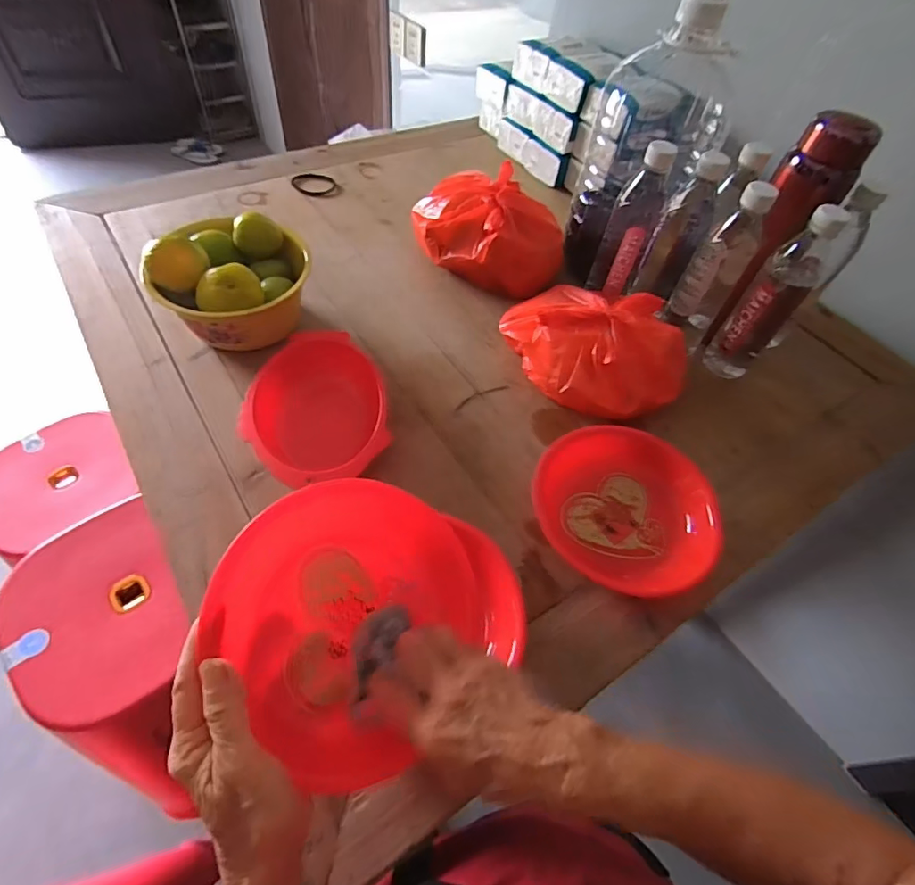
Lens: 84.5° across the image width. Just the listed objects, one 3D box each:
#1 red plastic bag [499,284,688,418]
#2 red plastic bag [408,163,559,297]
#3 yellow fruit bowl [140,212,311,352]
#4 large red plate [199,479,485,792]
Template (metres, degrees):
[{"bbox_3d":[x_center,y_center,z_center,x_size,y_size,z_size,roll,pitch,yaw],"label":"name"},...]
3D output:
[{"bbox_3d":[0.170,-0.126,0.630,0.232,0.089,0.167,21,55,10],"label":"red plastic bag"},{"bbox_3d":[0.047,-0.313,0.733,0.222,0.107,0.165,15,54,6],"label":"red plastic bag"},{"bbox_3d":[-0.269,-0.194,0.611,0.175,0.099,0.151,-14,56,-15],"label":"yellow fruit bowl"},{"bbox_3d":[-0.075,0.119,0.360,0.185,0.038,0.177,7,76,-29],"label":"large red plate"}]

